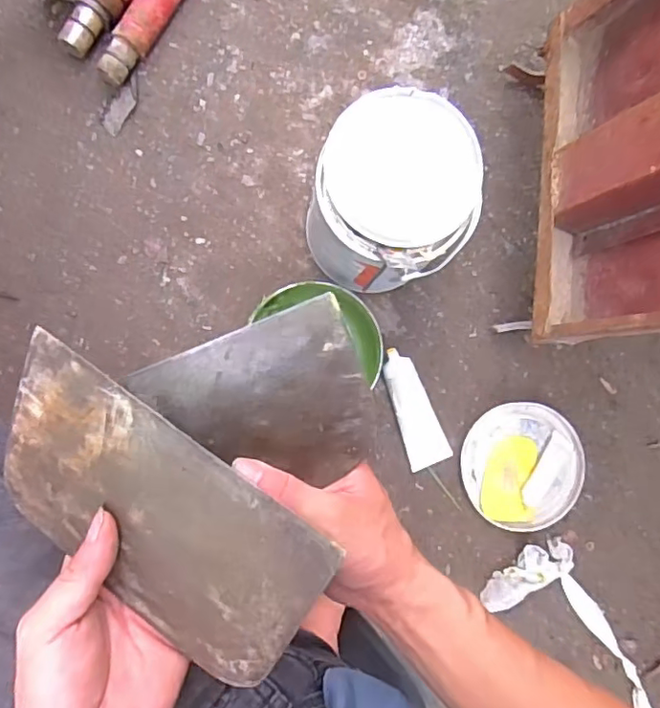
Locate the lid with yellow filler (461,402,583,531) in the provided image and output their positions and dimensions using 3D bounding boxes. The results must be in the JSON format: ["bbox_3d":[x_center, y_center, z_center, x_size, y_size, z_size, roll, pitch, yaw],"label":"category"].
[{"bbox_3d":[0.240,0.140,0.720,0.147,0.012,0.152,0,86,-5],"label":"lid with yellow filler"}]

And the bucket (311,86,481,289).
[{"bbox_3d":[0.063,-0.158,0.637,0.166,0.183,0.156,0,86,-5],"label":"bucket"}]

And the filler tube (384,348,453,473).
[{"bbox_3d":[0.104,0.066,0.709,0.050,0.019,0.146,-18,88,-7],"label":"filler tube"}]

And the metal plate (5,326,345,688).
[{"bbox_3d":[-0.093,0.082,0.294,0.183,0.004,0.112,32,114,13],"label":"metal plate"}]

